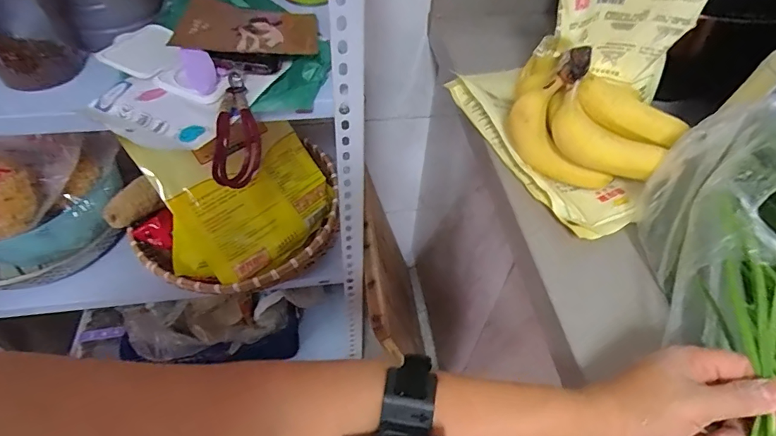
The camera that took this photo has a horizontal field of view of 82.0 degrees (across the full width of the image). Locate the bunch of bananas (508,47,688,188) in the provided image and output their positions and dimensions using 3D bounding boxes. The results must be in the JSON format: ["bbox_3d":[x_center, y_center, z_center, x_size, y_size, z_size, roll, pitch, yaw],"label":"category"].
[{"bbox_3d":[0.214,-0.101,0.461,0.166,0.129,0.078,18,52,11],"label":"bunch of bananas"}]

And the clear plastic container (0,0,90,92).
[{"bbox_3d":[-0.391,-0.205,0.472,0.081,0.112,0.082,-30,58,-25],"label":"clear plastic container"}]

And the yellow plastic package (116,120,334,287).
[{"bbox_3d":[-0.226,-0.034,0.717,0.255,0.084,0.229,-28,96,-33],"label":"yellow plastic package"}]

